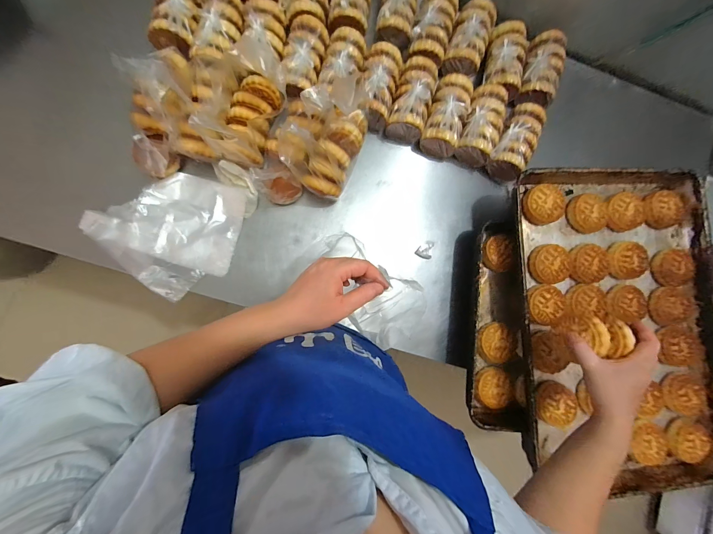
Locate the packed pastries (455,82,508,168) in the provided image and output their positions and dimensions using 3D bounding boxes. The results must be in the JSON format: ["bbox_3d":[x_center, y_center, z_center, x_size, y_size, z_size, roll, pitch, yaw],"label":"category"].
[{"bbox_3d":[0.266,-0.301,0.641,0.086,0.063,0.152,21,84,-5],"label":"packed pastries"}]

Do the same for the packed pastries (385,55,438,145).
[{"bbox_3d":[0.117,-0.347,0.631,0.082,0.081,0.153,16,84,-6],"label":"packed pastries"}]

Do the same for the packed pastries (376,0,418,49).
[{"bbox_3d":[0.085,-0.547,0.637,0.083,0.066,0.146,8,85,-6],"label":"packed pastries"}]

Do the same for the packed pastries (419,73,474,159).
[{"bbox_3d":[0.190,-0.317,0.639,0.083,0.077,0.148,19,84,-5],"label":"packed pastries"}]

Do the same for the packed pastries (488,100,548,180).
[{"bbox_3d":[0.345,-0.267,0.650,0.084,0.063,0.155,33,83,-4],"label":"packed pastries"}]

